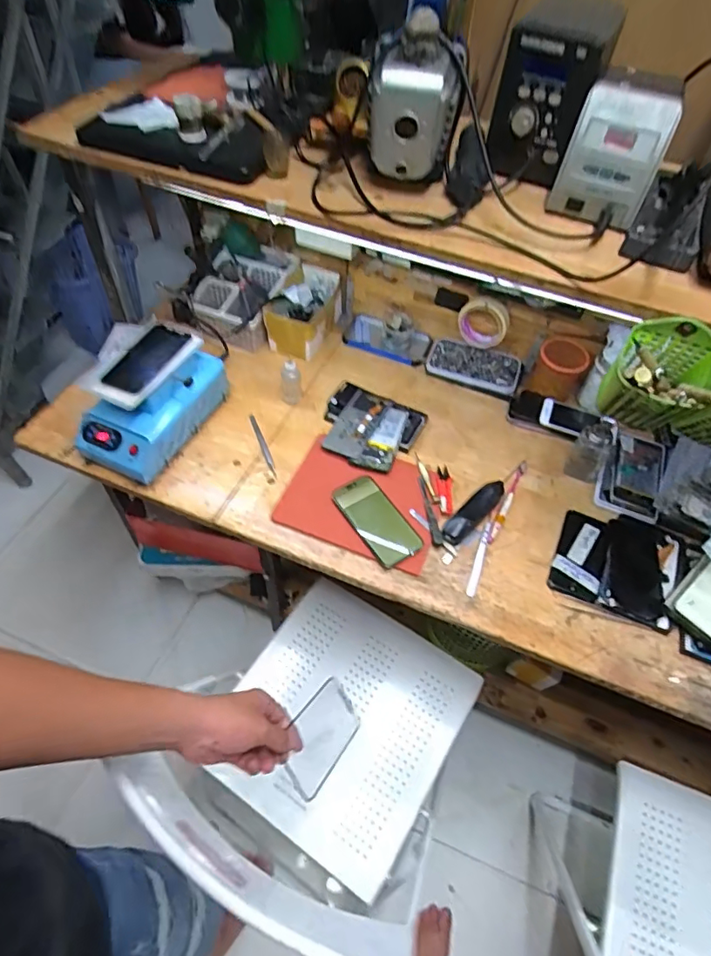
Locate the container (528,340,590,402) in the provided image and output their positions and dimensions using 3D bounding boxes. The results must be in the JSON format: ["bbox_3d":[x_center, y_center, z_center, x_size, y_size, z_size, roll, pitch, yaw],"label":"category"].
[{"bbox_3d":[0.386,-0.205,1.001,0.085,0.100,0.082,2,53,-2],"label":"container"}]

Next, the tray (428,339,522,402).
[{"bbox_3d":[0.236,-0.224,1.062,0.184,0.026,0.091,17,75,11],"label":"tray"}]

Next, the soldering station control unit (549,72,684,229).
[{"bbox_3d":[0.306,-0.381,0.617,0.101,0.127,0.116,28,57,16],"label":"soldering station control unit"}]

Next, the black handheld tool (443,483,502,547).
[{"bbox_3d":[0.195,0.055,0.863,0.148,0.025,0.035,-37,64,-27],"label":"black handheld tool"}]

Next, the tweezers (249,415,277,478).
[{"bbox_3d":[-0.167,-0.063,0.957,0.013,0.013,0.153,-17,56,-16],"label":"tweezers"}]

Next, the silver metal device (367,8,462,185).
[{"bbox_3d":[0.066,-0.430,0.609,0.098,0.163,0.096,9,53,3],"label":"silver metal device"}]

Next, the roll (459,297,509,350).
[{"bbox_3d":[0.247,-0.297,1.022,0.091,0.114,0.022,19,55,10],"label":"roll"}]

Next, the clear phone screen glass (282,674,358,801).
[{"bbox_3d":[-0.041,0.310,0.645,0.074,0.008,0.143,54,31,6],"label":"clear phone screen glass"}]

